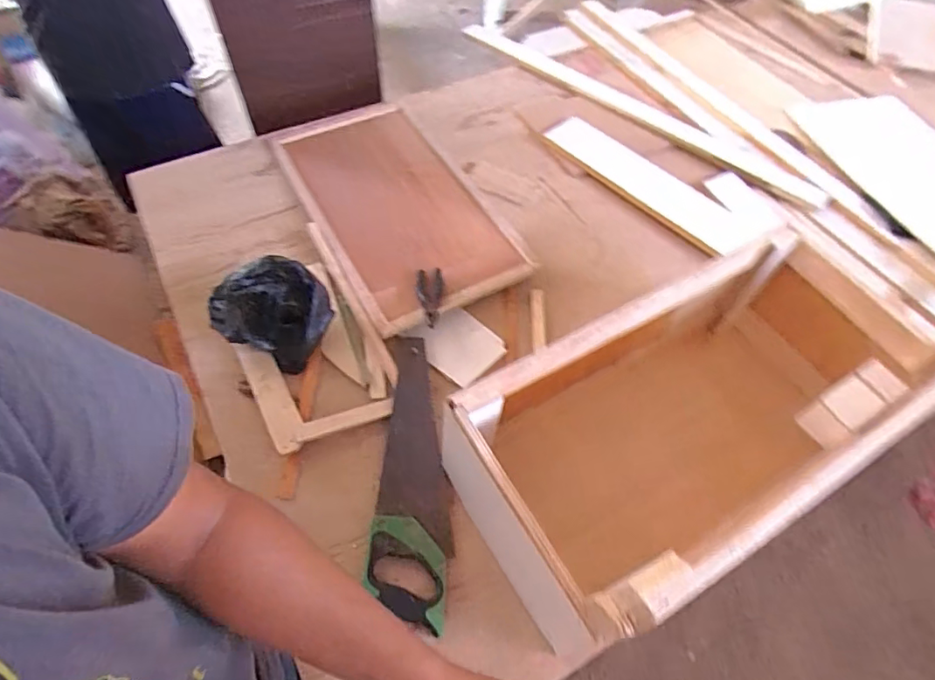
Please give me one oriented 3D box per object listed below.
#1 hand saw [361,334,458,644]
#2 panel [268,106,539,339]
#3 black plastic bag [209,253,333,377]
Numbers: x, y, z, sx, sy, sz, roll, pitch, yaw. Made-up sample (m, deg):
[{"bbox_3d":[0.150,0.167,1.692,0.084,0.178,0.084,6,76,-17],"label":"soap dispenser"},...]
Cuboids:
[{"bbox_3d":[-0.079,0.191,0.810,0.111,0.019,0.430,2,58,-2],"label":"hand saw"},{"bbox_3d":[-0.153,-0.292,1.115,0.335,0.040,0.624,-27,63,-18],"label":"panel"},{"bbox_3d":[-0.327,-0.046,0.899,0.174,0.103,0.151,17,59,7],"label":"black plastic bag"}]

